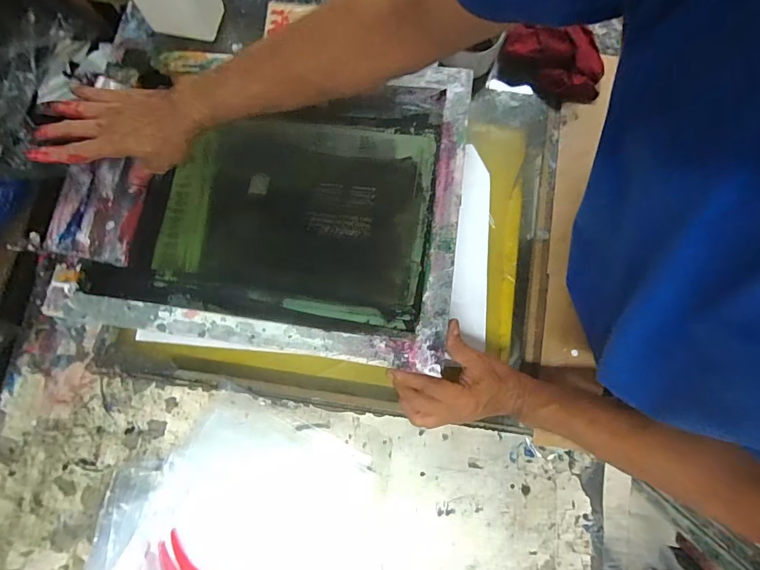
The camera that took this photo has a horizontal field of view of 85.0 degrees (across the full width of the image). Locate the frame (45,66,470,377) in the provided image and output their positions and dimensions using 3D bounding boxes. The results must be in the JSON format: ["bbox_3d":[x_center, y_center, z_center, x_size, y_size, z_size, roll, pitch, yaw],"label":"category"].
[{"bbox_3d":[-0.118,-0.094,0.500,0.419,0.053,0.331,7,74,9],"label":"frame"}]

